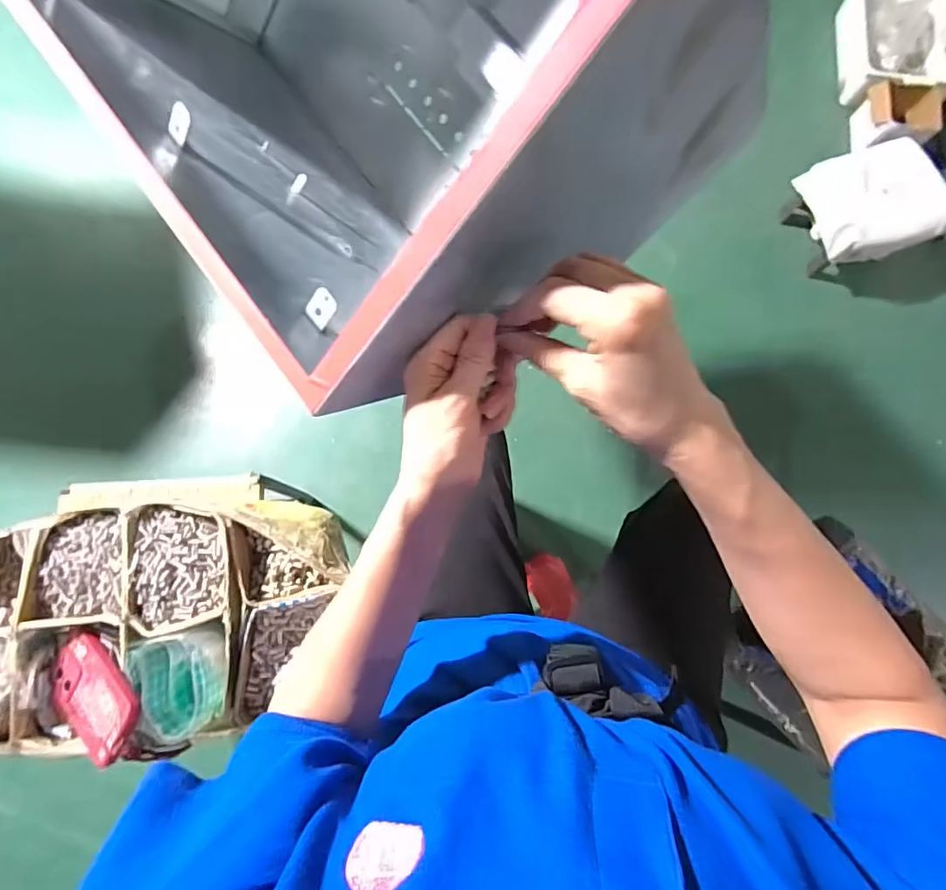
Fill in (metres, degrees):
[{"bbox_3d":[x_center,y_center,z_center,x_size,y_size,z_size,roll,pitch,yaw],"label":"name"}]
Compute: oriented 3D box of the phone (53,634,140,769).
[{"bbox_3d":[-0.448,0.293,0.592,0.158,0.010,0.086,25,83,29],"label":"phone"}]

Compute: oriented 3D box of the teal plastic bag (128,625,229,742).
[{"bbox_3d":[-0.340,0.279,0.594,0.092,0.059,0.108,-15,80,-3],"label":"teal plastic bag"}]

